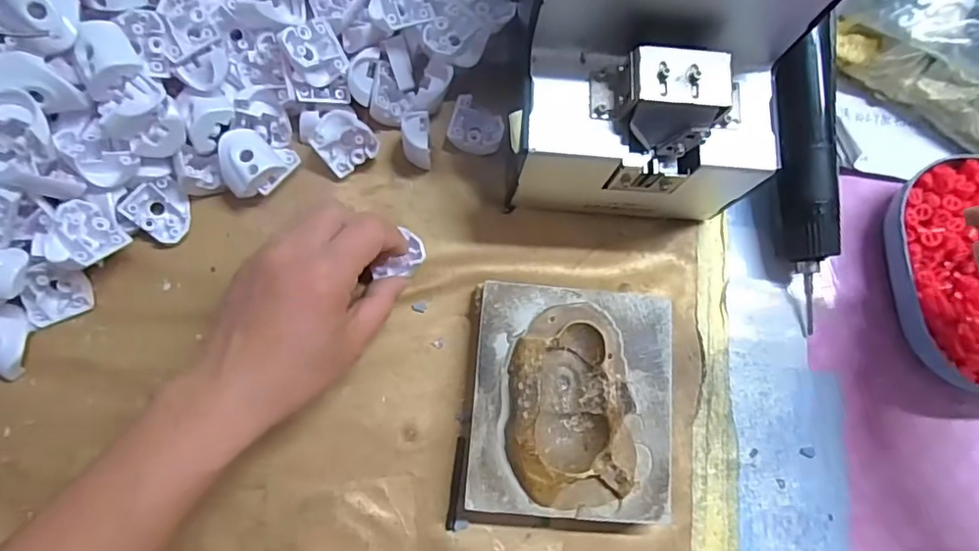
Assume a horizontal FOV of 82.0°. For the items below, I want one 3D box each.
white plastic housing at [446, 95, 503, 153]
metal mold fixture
[{"bbox_3d":[-0.007,-0.090,0.340,0.032,0.011,0.034,15,77,0],"label":"white plastic housing"},{"bbox_3d":[0.041,0.064,0.292,0.106,0.028,0.114,6,77,-3],"label":"metal mold fixture"}]

